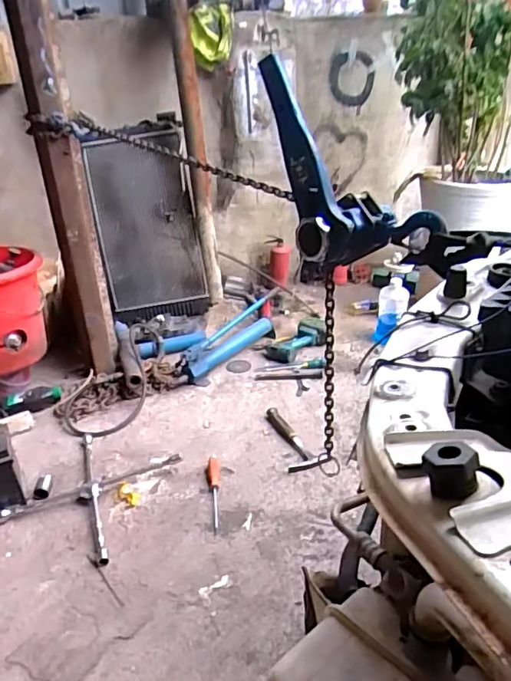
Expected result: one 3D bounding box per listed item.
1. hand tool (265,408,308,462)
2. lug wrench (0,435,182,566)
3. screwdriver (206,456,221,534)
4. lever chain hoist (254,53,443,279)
[{"bbox_3d":[0.102,0.290,1.722,0.037,0.026,0.282,-15,29,-19],"label":"hand tool"},{"bbox_3d":[-0.463,0.422,1.553,0.394,0.034,0.419,8,30,22],"label":"lug wrench"},{"bbox_3d":[-0.115,0.413,1.509,0.041,0.029,0.285,-6,28,-2],"label":"screwdriver"},{"bbox_3d":[0.145,-0.247,0.825,0.274,0.309,0.119,5,29,17],"label":"lever chain hoist"}]

